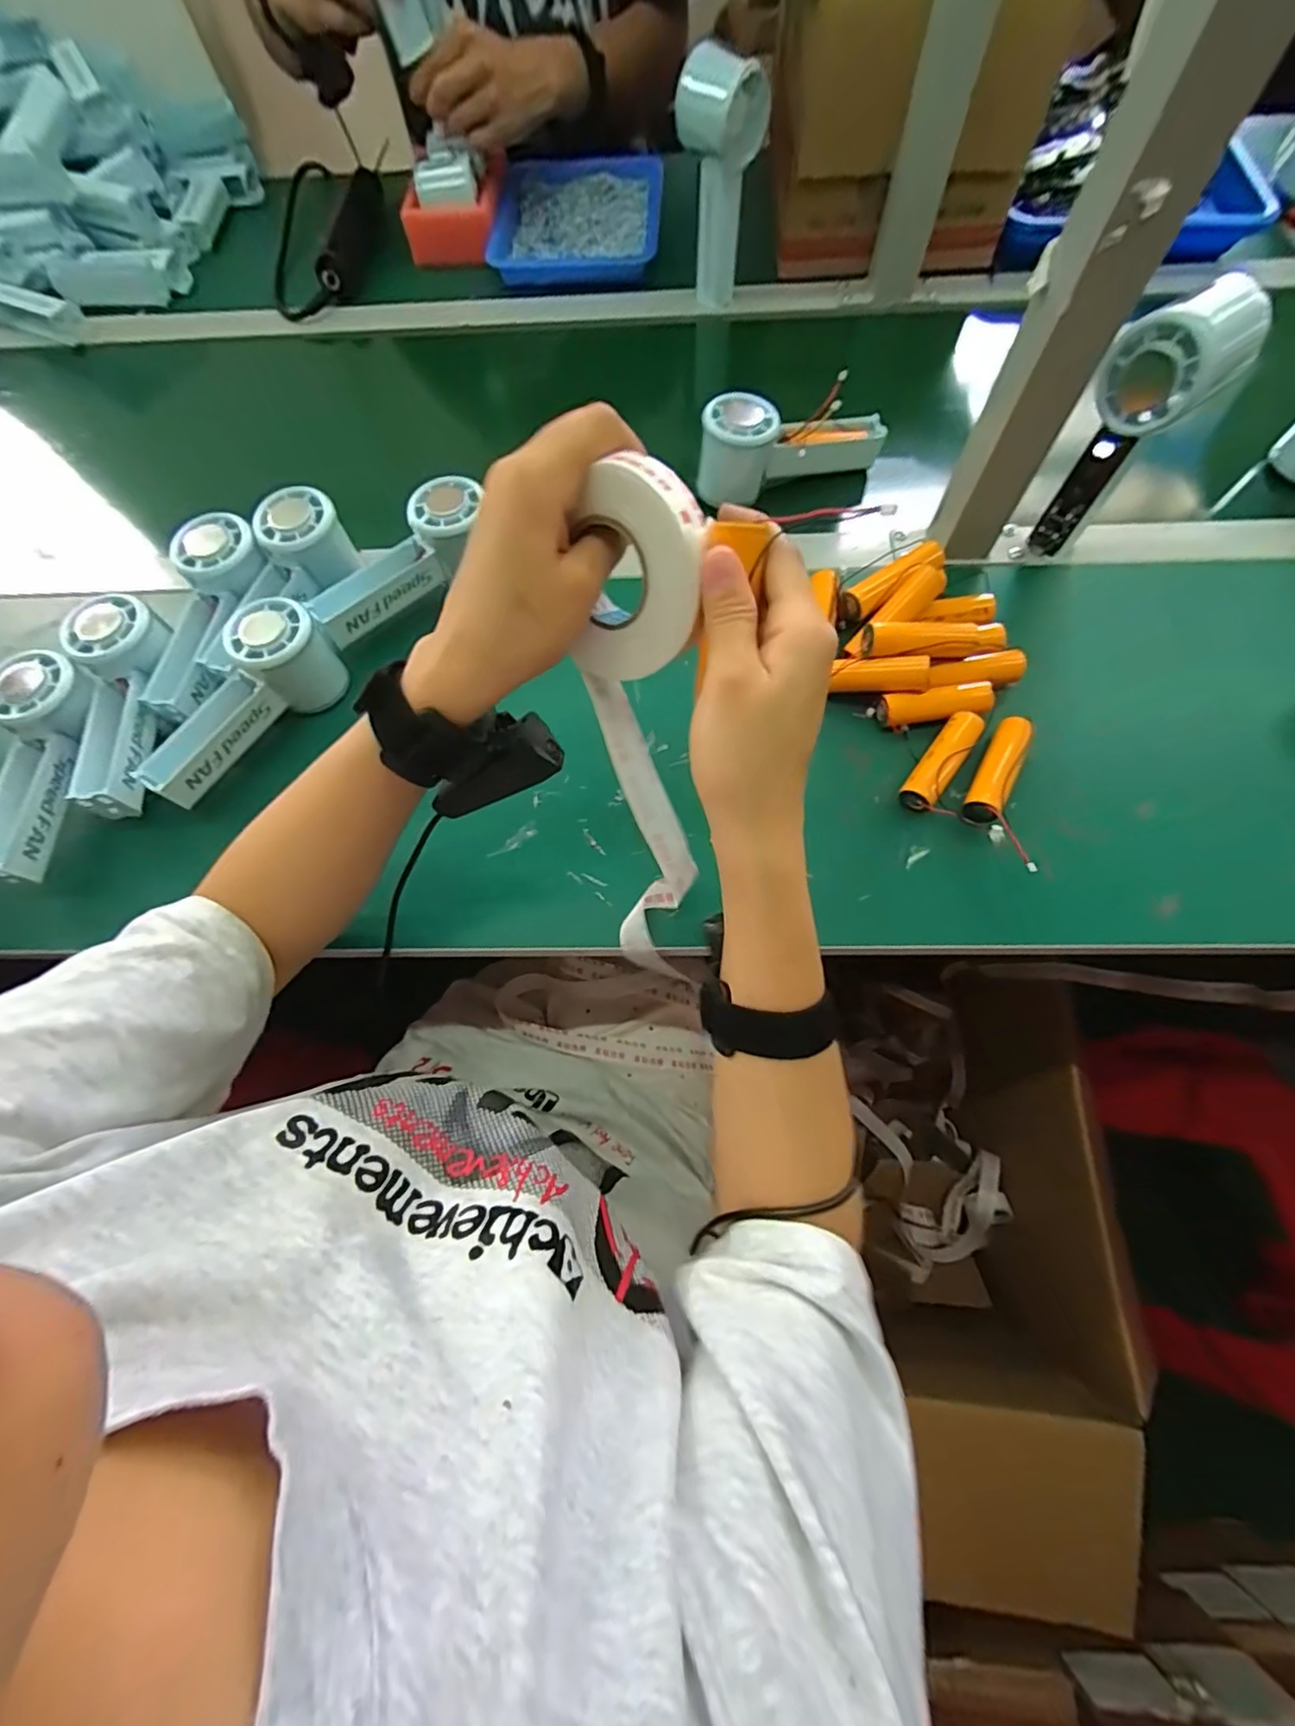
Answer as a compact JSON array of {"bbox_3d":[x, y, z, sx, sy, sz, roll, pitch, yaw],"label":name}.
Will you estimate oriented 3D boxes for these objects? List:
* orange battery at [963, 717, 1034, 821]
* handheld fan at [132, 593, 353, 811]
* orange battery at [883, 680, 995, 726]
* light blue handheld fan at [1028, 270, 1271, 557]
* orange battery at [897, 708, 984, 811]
[{"bbox_3d":[0.227,-0.060,0.378,0.021,0.020,0.078,28,73,12],"label":"orange battery"},{"bbox_3d":[-0.279,-0.111,0.397,0.049,0.060,0.144,36,75,14],"label":"handheld fan"},{"bbox_3d":[0.197,-0.104,0.393,0.069,0.022,0.023,-8,69,-1],"label":"orange battery"},{"bbox_3d":[0.317,-0.282,0.385,0.061,0.146,0.065,42,76,16],"label":"light blue handheld fan"},{"bbox_3d":[0.192,-0.066,0.380,0.022,0.024,0.073,36,74,14],"label":"orange battery"}]

